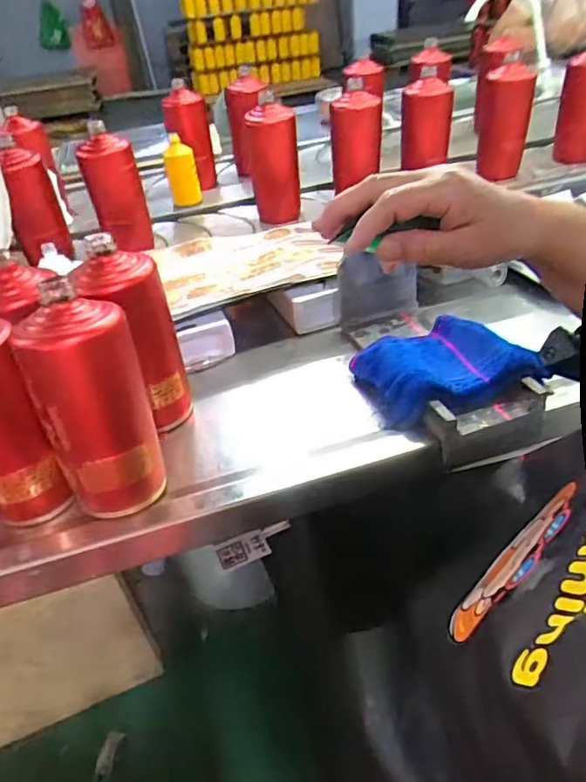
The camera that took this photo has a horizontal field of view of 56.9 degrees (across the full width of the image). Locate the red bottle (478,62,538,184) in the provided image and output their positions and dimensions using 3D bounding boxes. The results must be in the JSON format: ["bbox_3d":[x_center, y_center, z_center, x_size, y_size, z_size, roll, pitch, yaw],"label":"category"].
[{"bbox_3d":[0.390,-0.499,0.998,0.080,0.177,0.086,6,42,16],"label":"red bottle"}]

